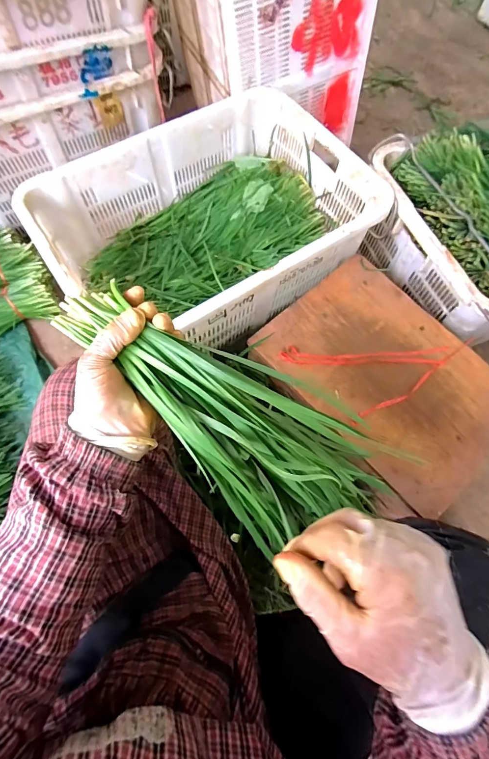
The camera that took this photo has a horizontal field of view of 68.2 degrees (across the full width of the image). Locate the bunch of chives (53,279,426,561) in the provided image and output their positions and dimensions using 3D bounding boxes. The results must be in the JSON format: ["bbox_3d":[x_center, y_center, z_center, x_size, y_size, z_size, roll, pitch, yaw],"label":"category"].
[{"bbox_3d":[-0.043,0.020,0.326,0.293,0.062,0.116,34,71,1],"label":"bunch of chives"}]

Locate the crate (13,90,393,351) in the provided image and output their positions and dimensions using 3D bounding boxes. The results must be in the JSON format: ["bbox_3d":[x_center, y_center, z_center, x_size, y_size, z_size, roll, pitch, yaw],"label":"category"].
[{"bbox_3d":[-0.077,-0.332,0.807,0.637,0.194,0.441,-31,73,-14],"label":"crate"}]

